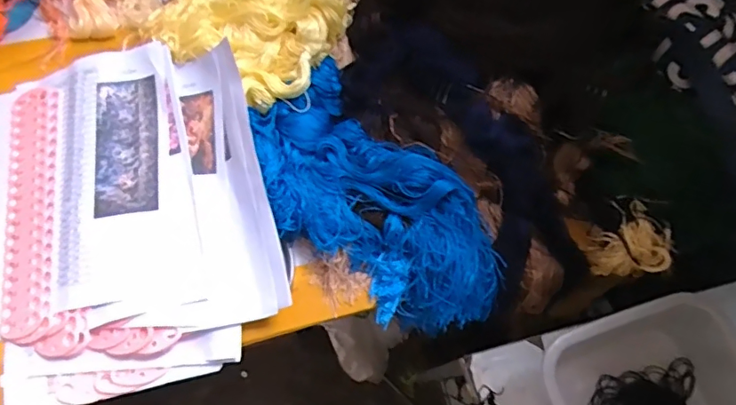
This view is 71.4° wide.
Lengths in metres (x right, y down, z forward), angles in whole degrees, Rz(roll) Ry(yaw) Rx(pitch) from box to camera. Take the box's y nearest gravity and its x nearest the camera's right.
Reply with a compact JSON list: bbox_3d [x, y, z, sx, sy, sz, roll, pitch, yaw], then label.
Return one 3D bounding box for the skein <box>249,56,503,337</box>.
[{"bbox_3d":[0.005,0.003,0.547,0.305,0.071,0.159,42,75,14],"label":"skein"}]

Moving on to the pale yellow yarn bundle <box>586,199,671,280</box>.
[{"bbox_3d":[0.284,0.042,0.550,0.078,0.060,0.068,9,70,3],"label":"pale yellow yarn bundle"}]

